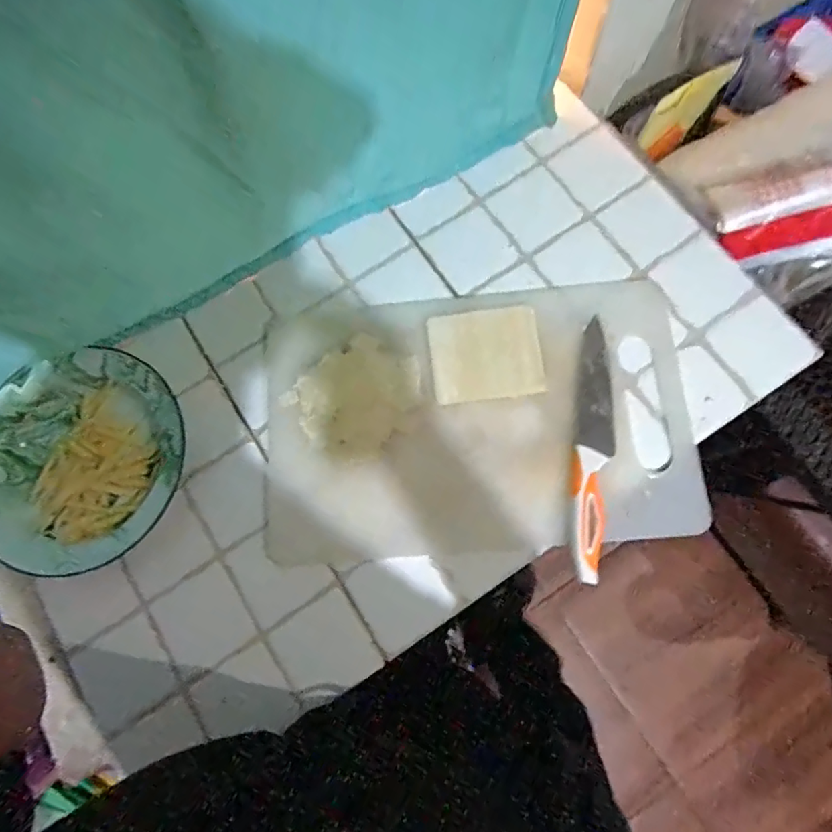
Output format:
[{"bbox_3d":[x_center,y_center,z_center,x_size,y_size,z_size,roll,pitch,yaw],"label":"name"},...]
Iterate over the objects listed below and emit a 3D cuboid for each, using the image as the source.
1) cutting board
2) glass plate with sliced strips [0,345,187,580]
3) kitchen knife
[{"bbox_3d":[0.057,0.010,0.505,0.400,0.015,0.266,-6,79,0],"label":"cutting board"},{"bbox_3d":[-0.319,0.040,0.501,0.197,0.023,0.204,-1,77,3],"label":"glass plate with sliced strips"},{"bbox_3d":[0.165,0.025,0.487,0.035,0.028,0.240,9,78,5],"label":"kitchen knife"}]

